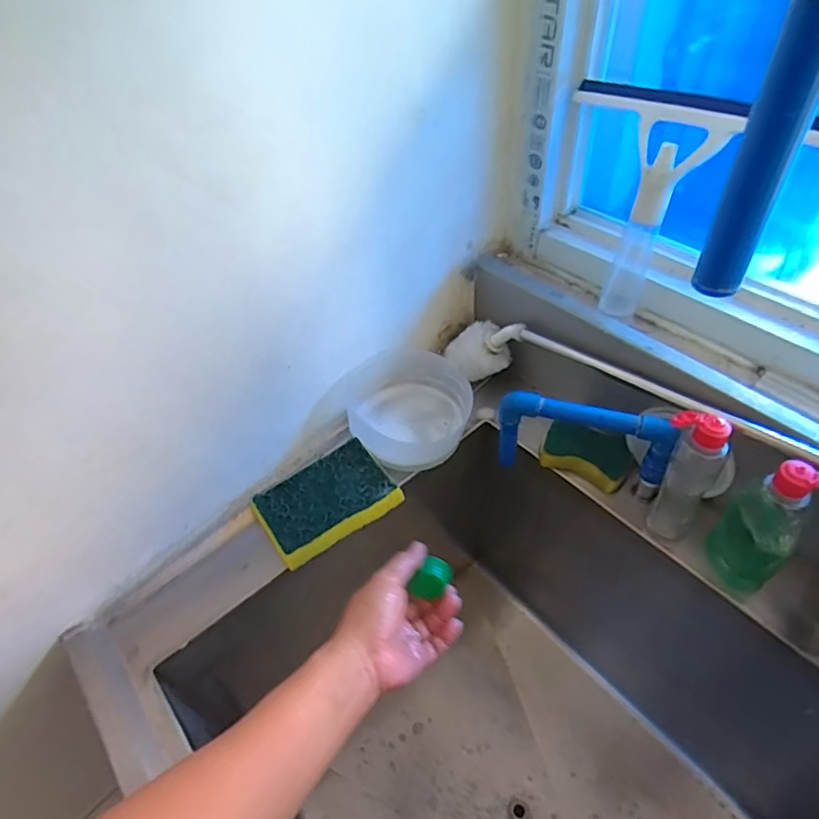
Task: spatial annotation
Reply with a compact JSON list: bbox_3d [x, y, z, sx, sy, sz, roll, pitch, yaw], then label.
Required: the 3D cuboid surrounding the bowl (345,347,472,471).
[{"bbox_3d":[-0.003,-0.006,0.687,0.149,0.053,0.155,-2,48,3],"label":"bowl"}]

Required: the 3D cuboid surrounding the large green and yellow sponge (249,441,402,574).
[{"bbox_3d":[-0.093,0.101,0.608,0.143,0.027,0.096,-30,52,-21],"label":"large green and yellow sponge"}]

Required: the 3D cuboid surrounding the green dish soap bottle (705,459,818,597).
[{"bbox_3d":[0.321,0.107,0.495,0.041,0.163,0.063,-32,53,-22],"label":"green dish soap bottle"}]

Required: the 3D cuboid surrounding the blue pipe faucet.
[{"bbox_3d":[0.184,0.039,0.583,0.173,0.114,0.029,17,52,19],"label":"blue pipe faucet"}]

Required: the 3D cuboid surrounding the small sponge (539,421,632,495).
[{"bbox_3d":[0.206,0.049,0.630,0.098,0.034,0.058,25,55,25],"label":"small sponge"}]

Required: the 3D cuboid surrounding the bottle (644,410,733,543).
[{"bbox_3d":[0.271,0.069,0.536,0.056,0.156,0.051,-2,48,3],"label":"bottle"}]

